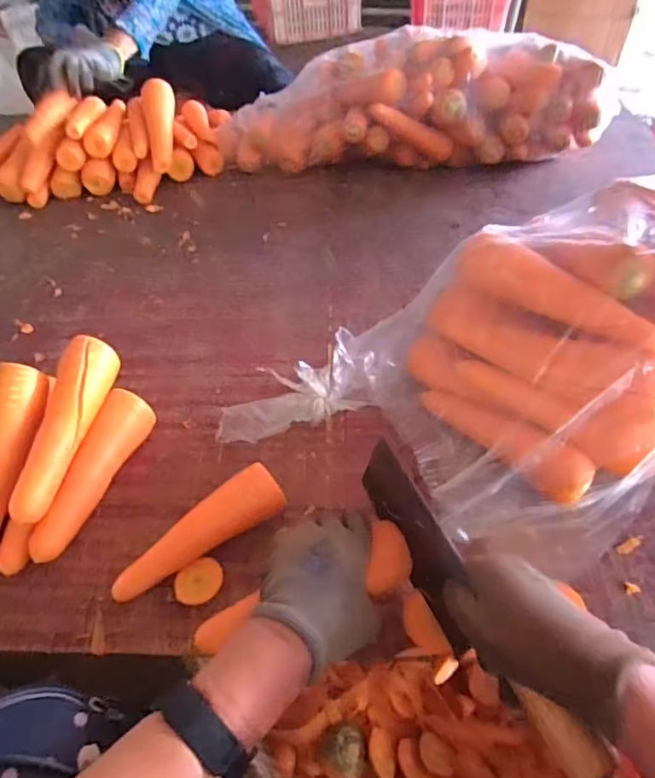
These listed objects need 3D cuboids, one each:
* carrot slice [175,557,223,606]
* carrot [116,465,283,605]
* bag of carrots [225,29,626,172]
[{"bbox_3d":[-0.118,0.176,0.483,0.041,0.004,0.038,0,71,-8],"label":"carrot slice"},{"bbox_3d":[-0.121,0.135,0.497,0.166,0.052,0.043,-26,53,-19],"label":"carrot"},{"bbox_3d":[0.137,-0.518,0.965,0.678,0.181,0.209,1,50,4],"label":"bag of carrots"}]

